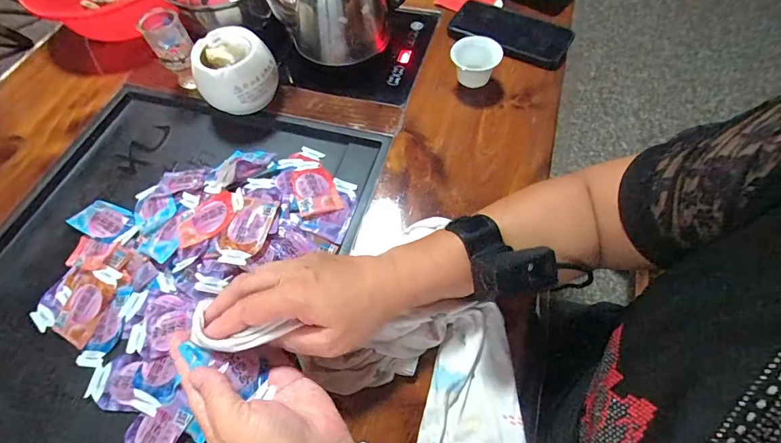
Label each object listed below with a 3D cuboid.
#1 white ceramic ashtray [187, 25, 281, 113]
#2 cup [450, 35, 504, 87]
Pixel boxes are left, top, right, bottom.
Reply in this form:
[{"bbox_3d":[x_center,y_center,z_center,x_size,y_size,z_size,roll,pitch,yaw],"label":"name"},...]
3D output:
[{"bbox_3d":[-0.190,-0.181,0.493,0.097,0.079,0.091,-27,63,-11],"label":"white ceramic ashtray"},{"bbox_3d":[0.107,-0.200,0.498,0.059,0.047,0.053,4,61,6],"label":"cup"}]

